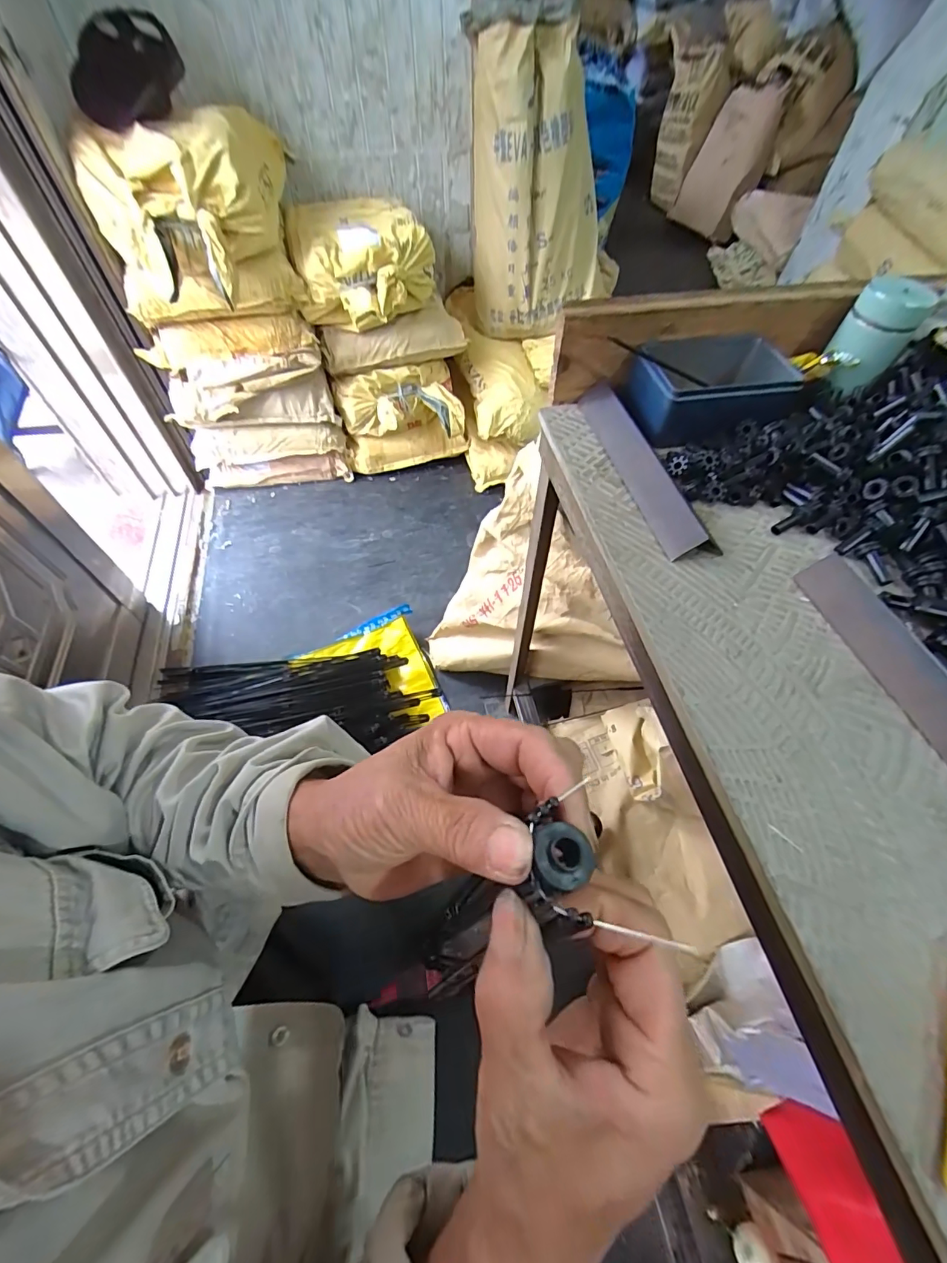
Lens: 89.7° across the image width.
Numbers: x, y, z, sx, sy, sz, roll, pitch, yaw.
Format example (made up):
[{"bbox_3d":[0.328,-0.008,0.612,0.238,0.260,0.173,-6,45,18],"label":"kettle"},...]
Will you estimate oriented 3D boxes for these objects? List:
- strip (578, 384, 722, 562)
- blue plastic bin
[{"bbox_3d":[0.161,-0.167,0.464,0.040,0.029,0.235,-12,57,-9],"label":"strip"},{"bbox_3d":[0.250,-0.256,0.504,0.163,0.059,0.110,-7,57,-6],"label":"blue plastic bin"}]

